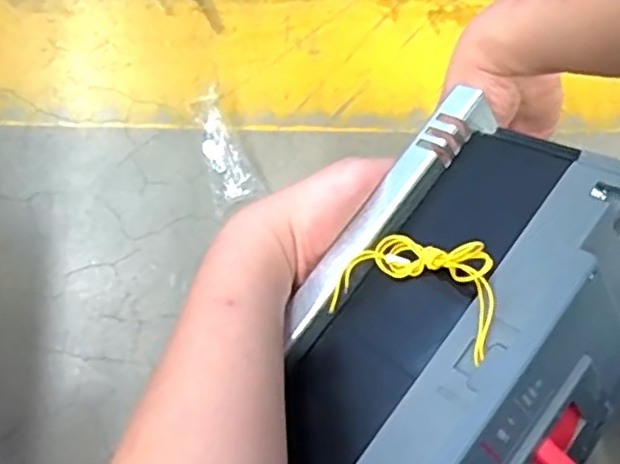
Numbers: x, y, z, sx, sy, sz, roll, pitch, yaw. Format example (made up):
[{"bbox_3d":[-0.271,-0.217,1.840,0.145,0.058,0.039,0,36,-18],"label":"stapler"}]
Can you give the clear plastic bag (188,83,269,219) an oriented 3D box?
[{"bbox_3d":[-0.082,-0.075,0.588,0.045,0.010,0.114,-23,80,-4],"label":"clear plastic bag"}]

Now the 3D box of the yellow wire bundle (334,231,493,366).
[{"bbox_3d":[0.059,0.028,0.341,0.088,0.016,0.056,18,77,40],"label":"yellow wire bundle"}]

